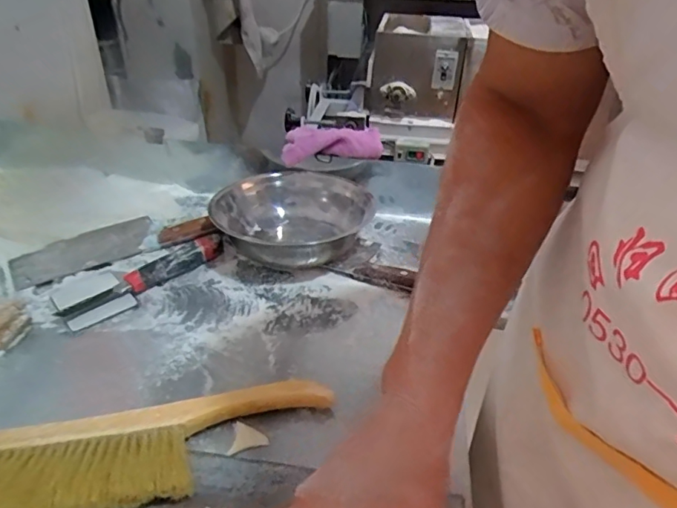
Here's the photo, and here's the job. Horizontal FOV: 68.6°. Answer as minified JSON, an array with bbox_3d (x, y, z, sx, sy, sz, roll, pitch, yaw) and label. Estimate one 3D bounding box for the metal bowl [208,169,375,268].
[{"bbox_3d":[-0.061,-0.045,0.708,0.204,0.072,0.214,3,33,-2],"label":"metal bowl"}]

